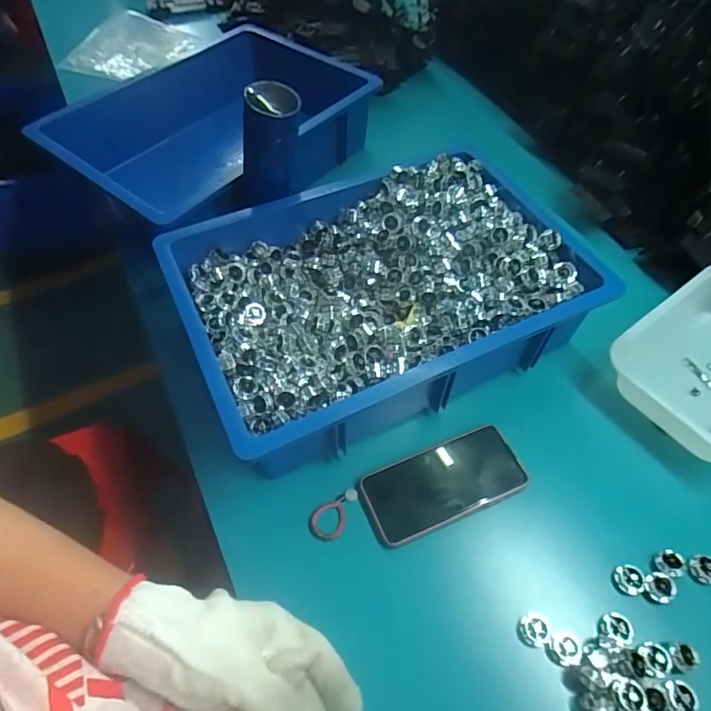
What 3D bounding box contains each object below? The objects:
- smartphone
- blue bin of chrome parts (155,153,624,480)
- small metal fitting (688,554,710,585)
[{"bbox_3d":[0.093,0.133,0.532,0.168,0.007,0.078,-21,56,-12],"label":"smartphone"},{"bbox_3d":[0.032,-0.080,0.616,0.452,0.110,0.320,-24,57,-15],"label":"blue bin of chrome parts"},{"bbox_3d":[0.338,0.205,0.488,0.033,0.009,0.025,-25,57,-15],"label":"small metal fitting"}]

